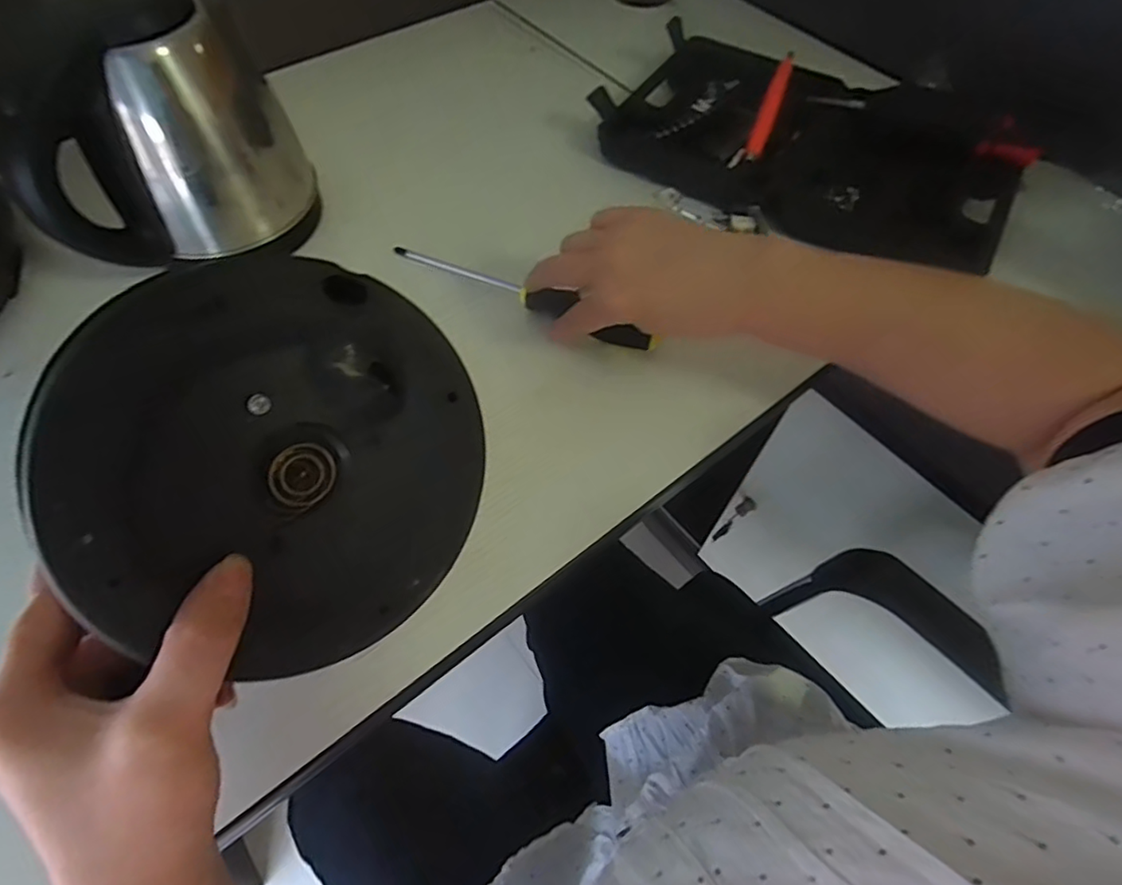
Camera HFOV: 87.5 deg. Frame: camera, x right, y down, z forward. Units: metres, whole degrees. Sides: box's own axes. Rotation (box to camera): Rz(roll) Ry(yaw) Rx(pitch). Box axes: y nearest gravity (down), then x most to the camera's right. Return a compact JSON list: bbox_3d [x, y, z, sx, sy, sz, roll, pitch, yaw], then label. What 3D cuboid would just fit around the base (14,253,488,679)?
[{"bbox_3d":[-0.094,0.010,0.214,0.142,0.143,0.014,-31,27,-32],"label":"base"}]

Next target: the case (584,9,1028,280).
[{"bbox_3d":[0.219,-0.275,0.526,0.355,0.045,0.218,26,61,13],"label":"case"}]

